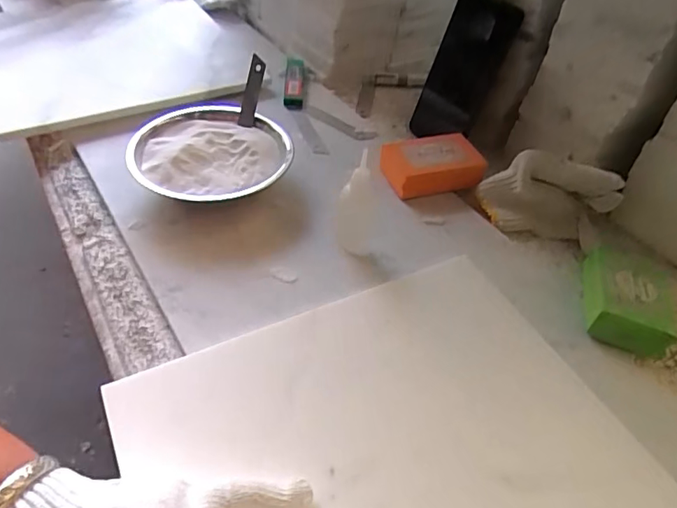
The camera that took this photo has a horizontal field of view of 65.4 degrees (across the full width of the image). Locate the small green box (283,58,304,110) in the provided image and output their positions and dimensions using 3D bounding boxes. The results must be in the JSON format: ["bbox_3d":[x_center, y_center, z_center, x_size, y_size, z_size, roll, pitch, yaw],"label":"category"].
[{"bbox_3d":[-0.056,-0.217,0.666,0.024,0.016,0.103,2,47,-5],"label":"small green box"}]

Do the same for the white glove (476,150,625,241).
[{"bbox_3d":[0.198,-0.056,0.499,0.121,0.070,0.048,14,48,6],"label":"white glove"}]

